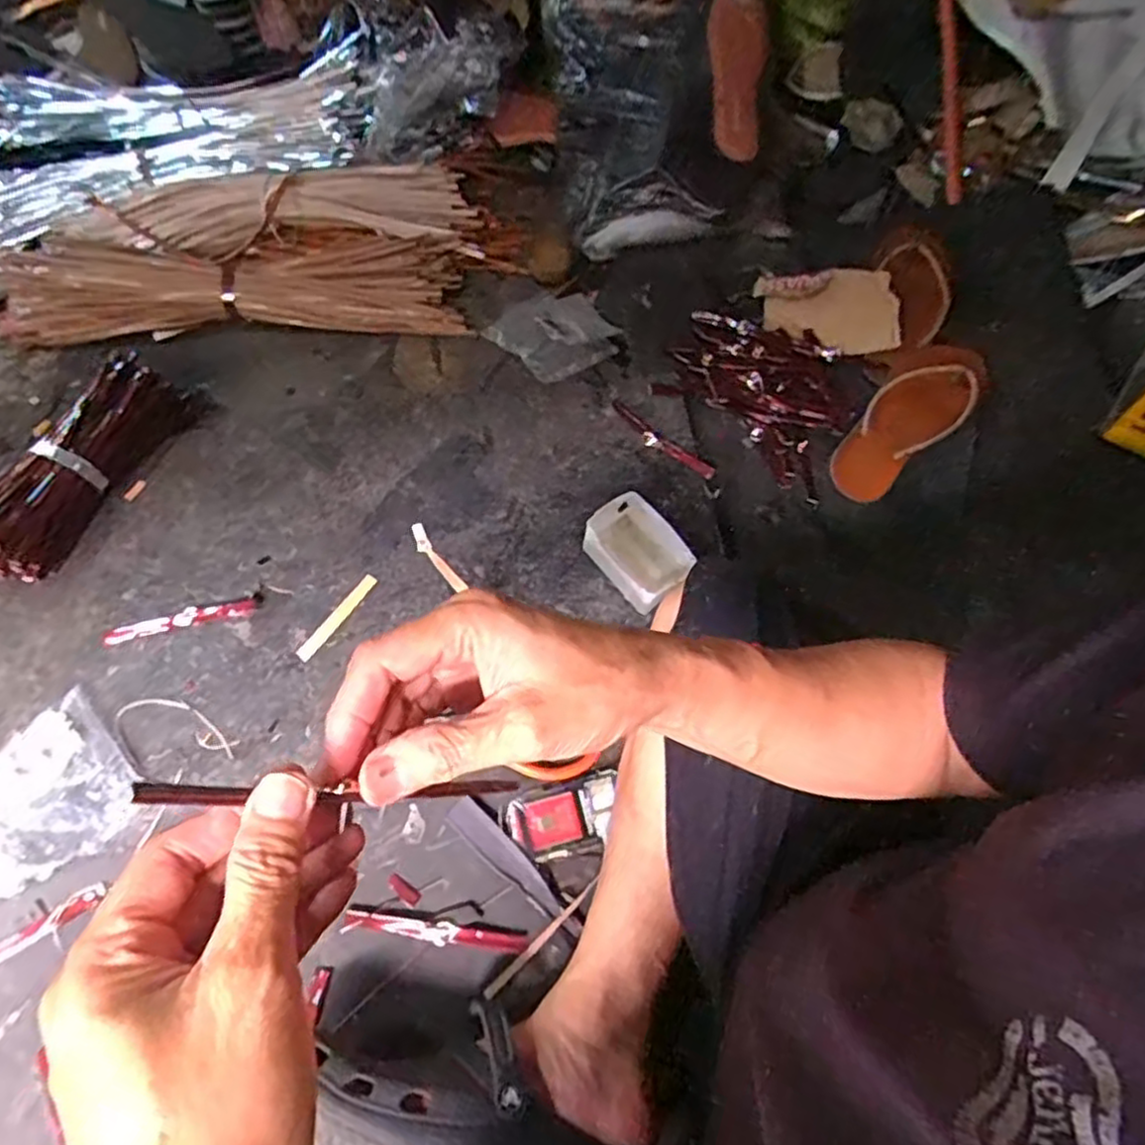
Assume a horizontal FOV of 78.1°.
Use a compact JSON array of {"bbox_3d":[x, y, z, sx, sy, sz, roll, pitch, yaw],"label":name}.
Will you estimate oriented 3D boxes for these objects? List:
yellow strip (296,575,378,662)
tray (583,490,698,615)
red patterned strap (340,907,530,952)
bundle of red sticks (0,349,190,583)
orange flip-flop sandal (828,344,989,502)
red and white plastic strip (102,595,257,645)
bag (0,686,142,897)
[{"bbox_3d":[-0.226,0.043,0.680,0.014,0.006,0.100,33,63,10],"label":"yellow strip"},{"bbox_3d":[0.065,-0.018,0.692,0.066,0.056,0.105,-37,73,-20],"label":"tray"},{"bbox_3d":[-0.110,0.293,0.575,0.146,0.014,0.017,8,64,1],"label":"red patterned strap"},{"bbox_3d":[-0.491,-0.105,0.699,0.081,0.054,0.253,24,65,6],"label":"bundle of red sticks"},{"bbox_3d":[0.377,-0.175,0.793,0.090,0.026,0.227,42,83,16],"label":"orange flip-flop sandal"},{"bbox_3d":[-0.365,0.044,0.656,0.138,0.006,0.017,-8,64,-12],"label":"red and white plastic strip"},{"bbox_3d":[-0.435,0.179,0.582,0.121,0.034,0.134,-38,73,-24],"label":"bag"}]

